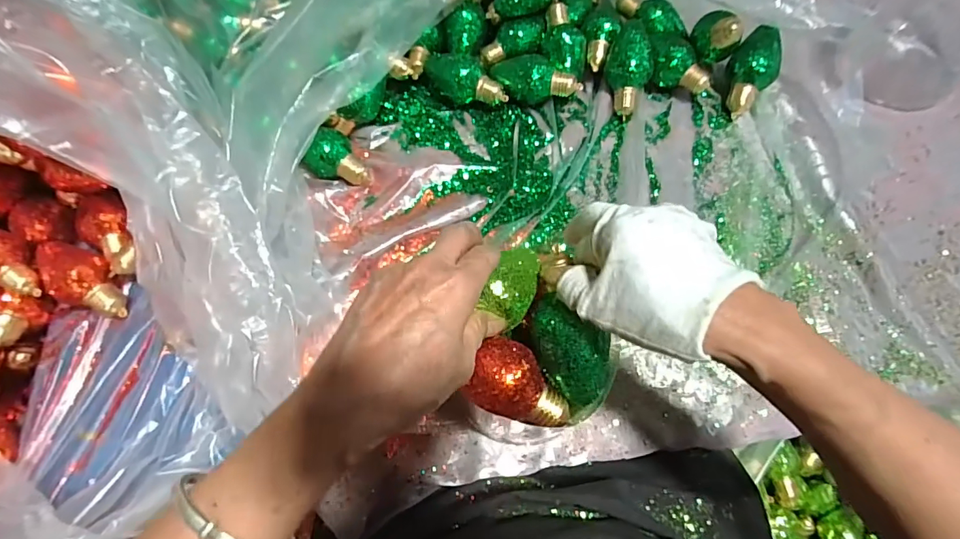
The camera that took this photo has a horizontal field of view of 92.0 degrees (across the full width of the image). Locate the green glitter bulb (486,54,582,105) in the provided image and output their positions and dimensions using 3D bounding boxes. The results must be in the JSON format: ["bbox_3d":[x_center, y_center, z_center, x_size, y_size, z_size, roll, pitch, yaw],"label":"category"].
[{"bbox_3d":[0.063,-0.213,0.530,0.099,0.045,0.043,11,66,7],"label":"green glitter bulb"}]

